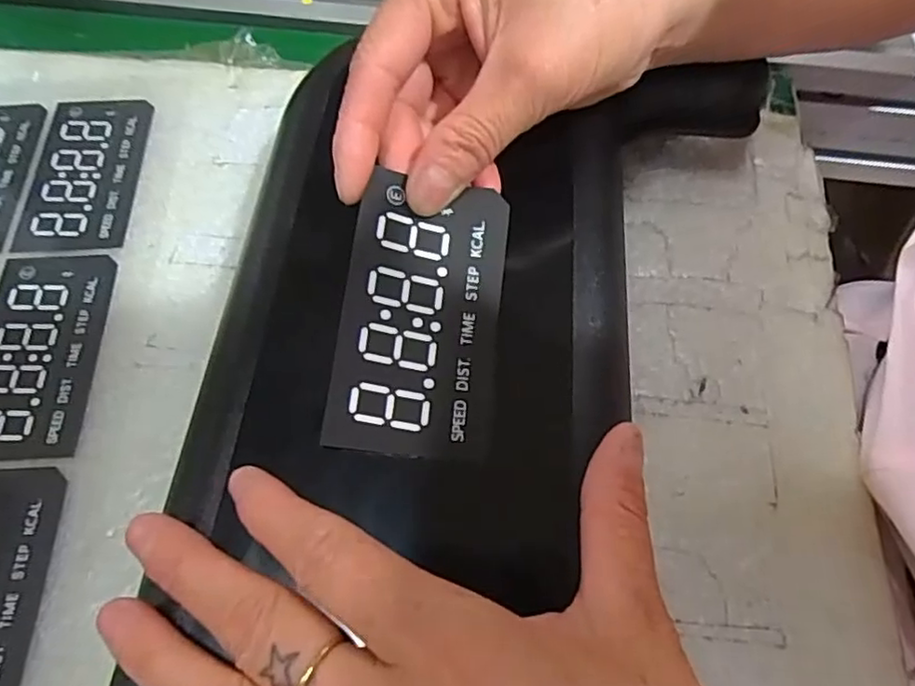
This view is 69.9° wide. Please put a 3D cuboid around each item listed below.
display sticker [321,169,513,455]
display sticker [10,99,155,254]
[{"bbox_3d":[-0.012,-0.009,0.206,0.049,0.005,0.088,9,72,-6],"label":"display sticker"},{"bbox_3d":[-0.175,-0.081,0.308,0.051,0.004,0.091,-4,61,-2],"label":"display sticker"}]

